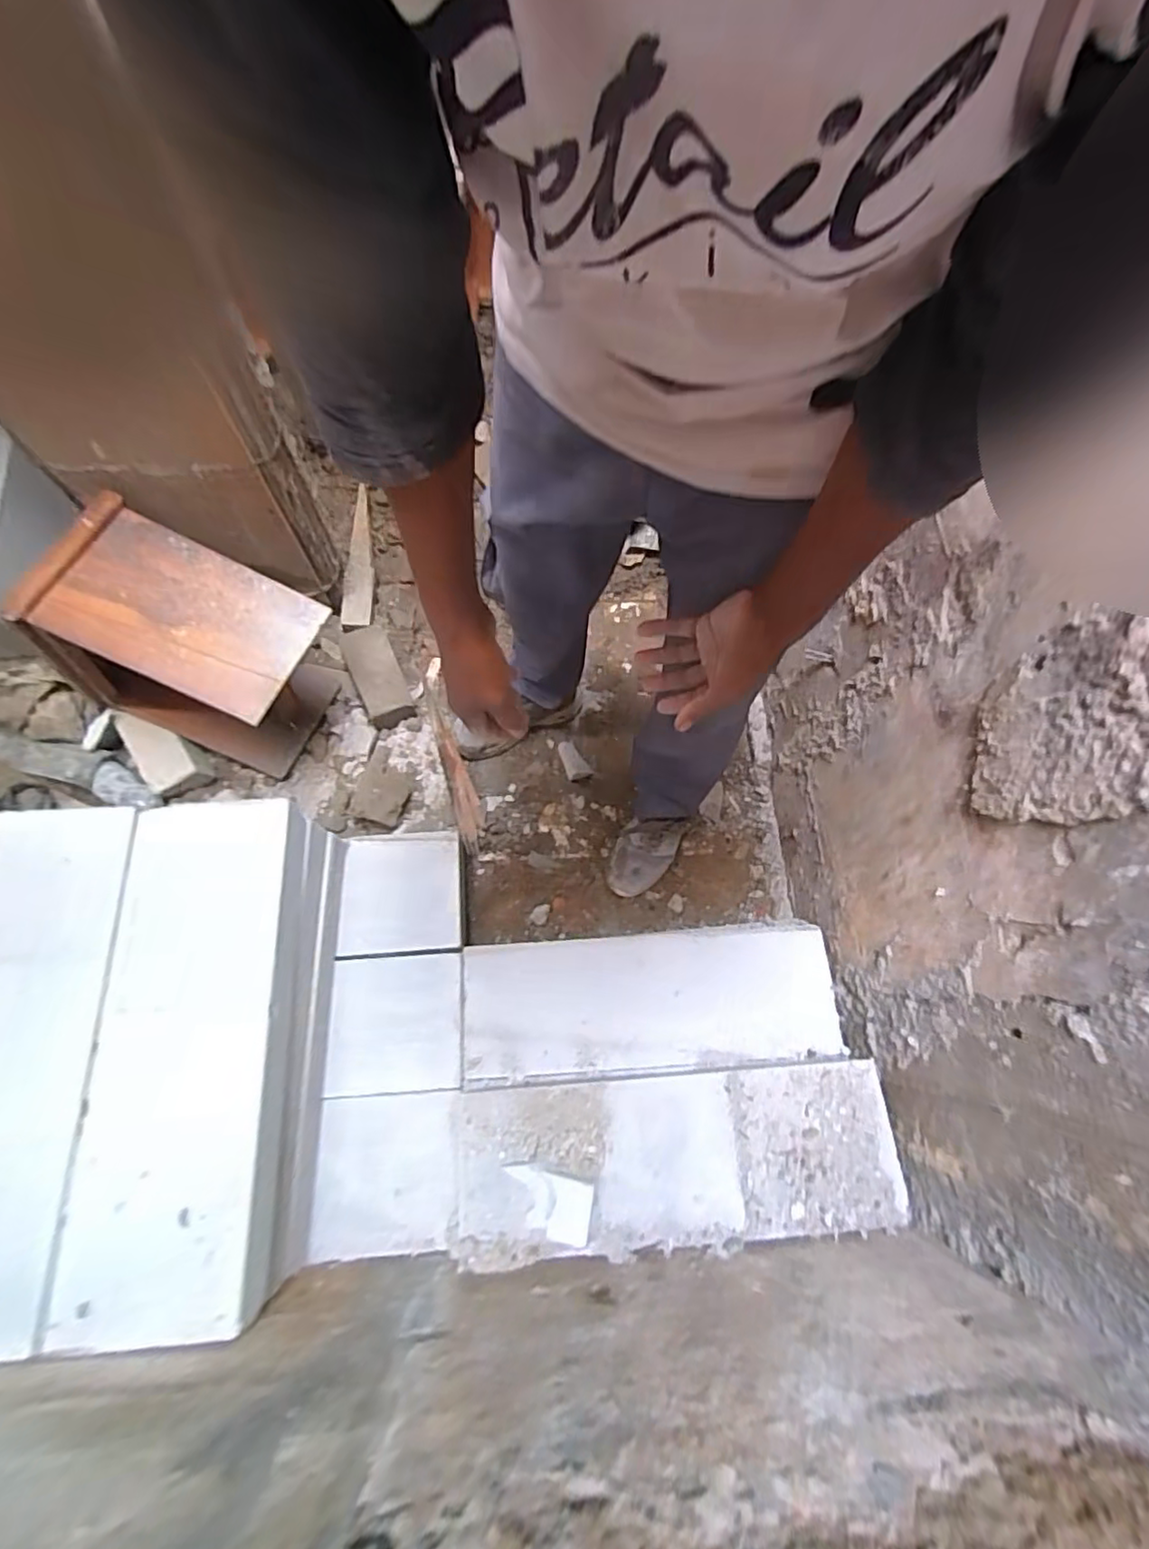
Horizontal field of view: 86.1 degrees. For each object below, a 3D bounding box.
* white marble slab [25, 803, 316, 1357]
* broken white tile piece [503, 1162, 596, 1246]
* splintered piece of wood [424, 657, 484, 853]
[{"bbox_3d":[-0.475,0.321,0.765,0.214,0.075,0.585,-3,70,-4],"label":"white marble slab"},{"bbox_3d":[-0.036,0.557,0.803,0.118,0.016,0.071,16,70,3],"label":"broken white tile piece"},{"bbox_3d":[-0.245,-0.047,1.244,0.049,0.030,0.411,-16,77,-3],"label":"splintered piece of wood"}]

